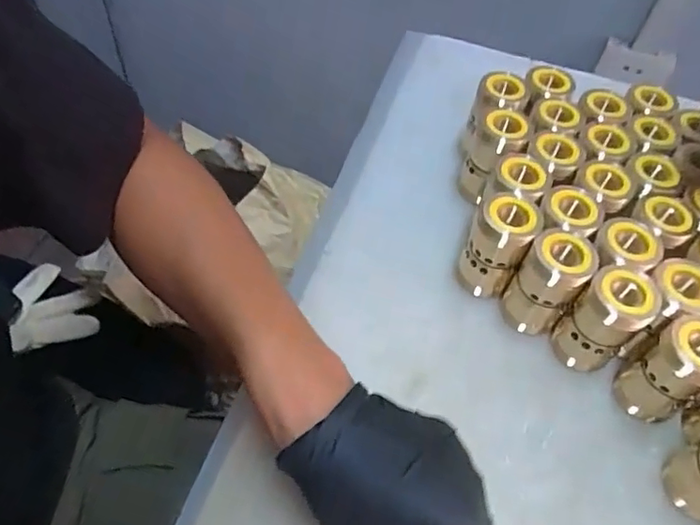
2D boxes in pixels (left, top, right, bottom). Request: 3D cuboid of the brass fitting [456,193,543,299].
[{"bbox_3d":[0.103,-0.010,0.387,0.039,0.074,0.037,25,55,13],"label":"brass fitting"}]

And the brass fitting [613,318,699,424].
[{"bbox_3d":[0.202,0.067,0.340,0.043,0.075,0.038,-29,61,-24],"label":"brass fitting"}]

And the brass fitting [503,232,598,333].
[{"bbox_3d":[0.132,0.016,0.371,0.040,0.073,0.046,34,58,19],"label":"brass fitting"}]

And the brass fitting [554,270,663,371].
[{"bbox_3d":[0.166,0.039,0.359,0.041,0.074,0.038,3,53,-3],"label":"brass fitting"}]

